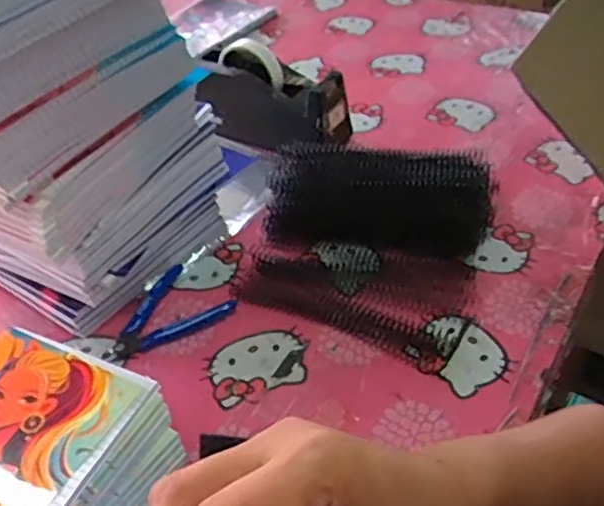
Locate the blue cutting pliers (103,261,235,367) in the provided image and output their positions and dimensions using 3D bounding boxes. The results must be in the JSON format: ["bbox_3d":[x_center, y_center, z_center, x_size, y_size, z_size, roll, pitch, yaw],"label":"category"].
[{"bbox_3d":[-0.130,0.061,0.605,0.080,0.012,0.114,30,52,33],"label":"blue cutting pliers"}]

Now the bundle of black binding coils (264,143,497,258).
[{"bbox_3d":[0.081,-0.060,0.693,0.230,0.057,0.116,4,42,10],"label":"bundle of black binding coils"}]

